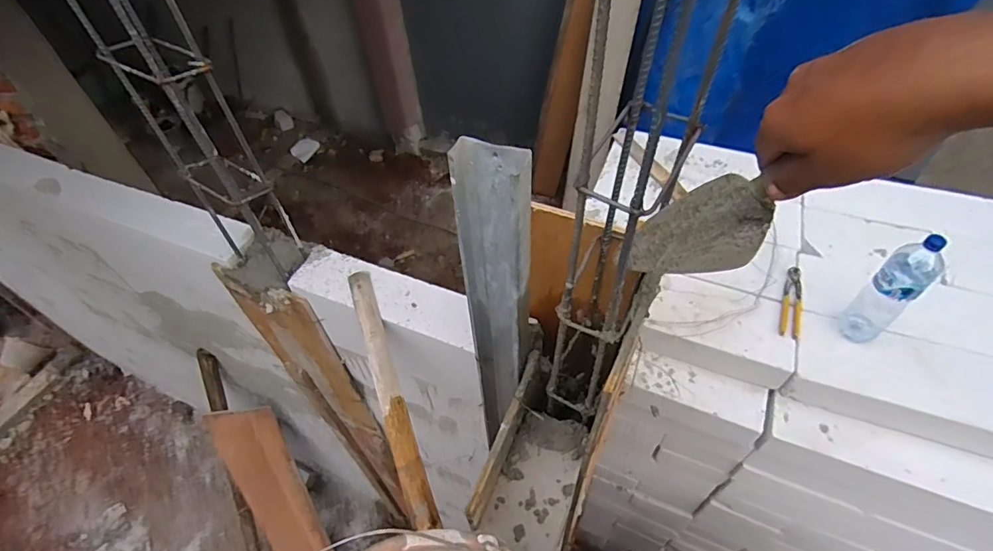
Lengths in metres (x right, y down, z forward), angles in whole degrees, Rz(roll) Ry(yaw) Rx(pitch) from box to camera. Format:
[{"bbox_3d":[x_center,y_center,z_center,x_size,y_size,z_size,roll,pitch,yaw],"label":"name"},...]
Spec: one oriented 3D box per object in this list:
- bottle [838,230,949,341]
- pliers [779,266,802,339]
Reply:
[{"bbox_3d":[0.845,0.023,1.039,0.089,0.304,0.082,-31,55,-20],"label":"bottle"},{"bbox_3d":[0.729,0.060,1.208,0.046,0.019,0.209,17,54,17],"label":"pliers"}]

